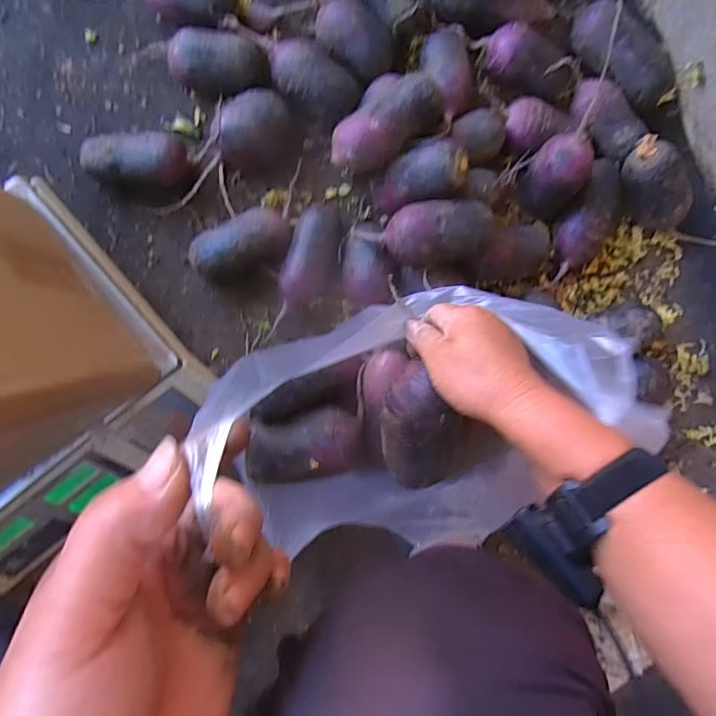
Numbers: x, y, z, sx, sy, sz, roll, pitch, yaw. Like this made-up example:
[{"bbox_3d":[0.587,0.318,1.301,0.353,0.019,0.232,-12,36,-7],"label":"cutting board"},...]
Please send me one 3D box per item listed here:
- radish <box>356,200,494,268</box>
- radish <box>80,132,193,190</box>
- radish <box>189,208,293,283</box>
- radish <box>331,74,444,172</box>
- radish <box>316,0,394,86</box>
[{"bbox_3d":[0.082,-0.135,0.547,0.146,0.057,0.064,-5,92,-8],"label":"radish"},{"bbox_3d":[-0.246,-0.219,0.567,0.119,0.052,0.062,-1,91,-8],"label":"radish"},{"bbox_3d":[-0.137,-0.134,0.581,0.120,0.052,0.063,-22,94,-7],"label":"radish"},{"bbox_3d":[0.027,-0.246,0.537,0.129,0.059,0.056,-33,95,-6],"label":"radish"},{"bbox_3d":[-0.005,-0.370,0.581,0.093,0.059,0.060,34,86,-7],"label":"radish"}]

